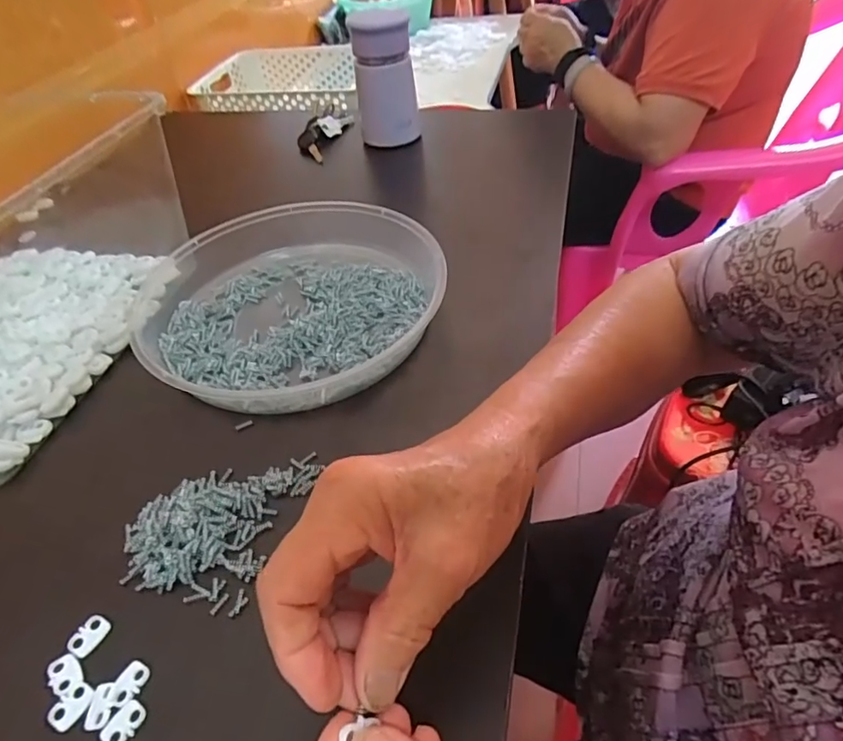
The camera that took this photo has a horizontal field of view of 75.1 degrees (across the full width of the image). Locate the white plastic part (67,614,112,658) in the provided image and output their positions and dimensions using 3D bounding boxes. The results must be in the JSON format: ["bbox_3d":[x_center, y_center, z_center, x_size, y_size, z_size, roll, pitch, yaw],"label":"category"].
[{"bbox_3d":[-0.168,0.132,0.275,0.014,0.004,0.019,19,50,24],"label":"white plastic part"}]

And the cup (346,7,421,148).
[{"bbox_3d":[-0.042,-0.335,0.635,0.068,0.143,0.064,-3,44,3],"label":"cup"}]

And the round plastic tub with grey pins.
[{"bbox_3d":[-0.104,-0.061,0.437,0.223,0.038,0.229,-3,44,3],"label":"round plastic tub with grey pins"}]

